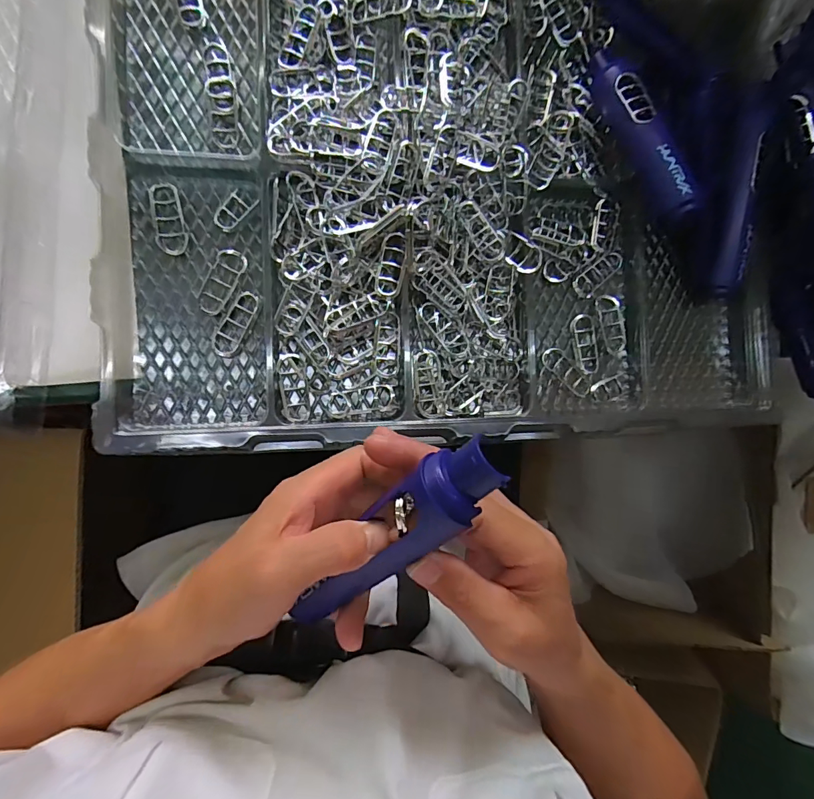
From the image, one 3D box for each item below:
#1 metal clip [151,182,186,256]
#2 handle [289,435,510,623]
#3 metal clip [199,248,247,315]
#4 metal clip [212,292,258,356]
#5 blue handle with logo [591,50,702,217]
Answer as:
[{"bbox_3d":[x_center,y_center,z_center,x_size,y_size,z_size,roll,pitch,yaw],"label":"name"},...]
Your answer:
[{"bbox_3d":[-0.181,-0.137,0.340,0.020,0.004,0.054,-7,91,-10],"label":"metal clip"},{"bbox_3d":[-0.013,0.081,0.237,0.032,0.025,0.168,37,122,-4],"label":"handle"},{"bbox_3d":[-0.143,-0.091,0.348,0.023,0.005,0.052,23,86,-9],"label":"metal clip"},{"bbox_3d":[-0.133,-0.058,0.347,0.020,0.005,0.053,27,85,-8],"label":"metal clip"},{"bbox_3d":[0.191,-0.219,0.369,0.026,0.032,0.168,-15,72,-5],"label":"blue handle with logo"}]

